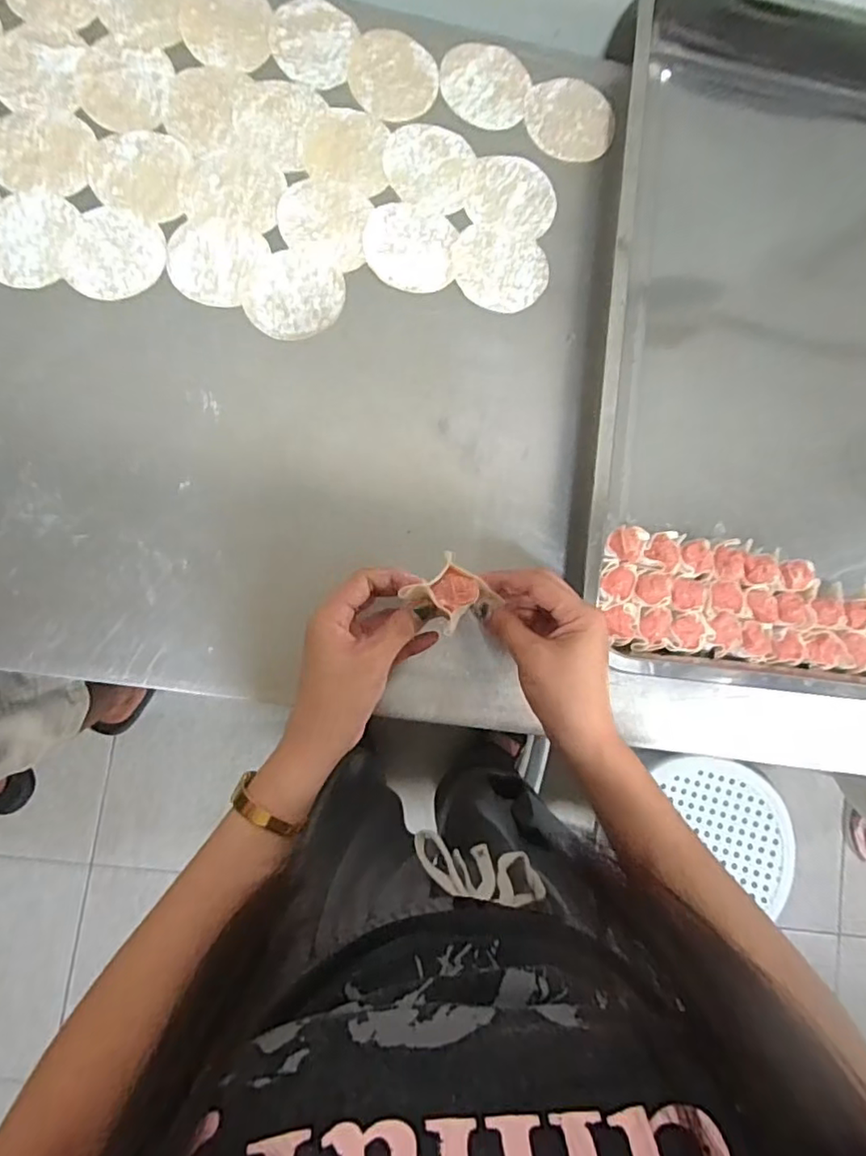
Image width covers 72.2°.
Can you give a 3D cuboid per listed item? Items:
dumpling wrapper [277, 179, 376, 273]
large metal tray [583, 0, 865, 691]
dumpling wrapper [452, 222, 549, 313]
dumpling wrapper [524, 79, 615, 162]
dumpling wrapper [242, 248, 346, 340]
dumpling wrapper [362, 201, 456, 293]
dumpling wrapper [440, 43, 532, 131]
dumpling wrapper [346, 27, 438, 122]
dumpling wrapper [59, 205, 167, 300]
[{"bbox_3d":[-0.091,-0.299,0.497,0.074,0.004,0.071,11,84,-6],"label":"dumpling wrapper"},{"bbox_3d":[0.332,-0.207,0.518,0.388,0.053,0.596,7,84,-7],"label":"large metal tray"},{"bbox_3d":[0.057,-0.266,0.511,0.082,0.004,0.072,20,83,-5],"label":"dumpling wrapper"},{"bbox_3d":[0.119,-0.405,0.524,0.075,0.007,0.076,-14,87,-8],"label":"dumpling wrapper"},{"bbox_3d":[-0.114,-0.234,0.489,0.074,0.004,0.080,1,85,-7],"label":"dumpling wrapper"},{"bbox_3d":[-0.020,-0.280,0.502,0.075,0.004,0.075,5,84,-7],"label":"dumpling wrapper"},{"bbox_3d":[0.045,-0.435,0.525,0.078,0.004,0.073,1,85,-7],"label":"dumpling wrapper"},{"bbox_3d":[-0.035,-0.437,0.515,0.075,0.004,0.082,-11,86,-8],"label":"dumpling wrapper"},{"bbox_3d":[-0.256,-0.259,0.476,0.073,0.004,0.075,1,85,-7],"label":"dumpling wrapper"}]

